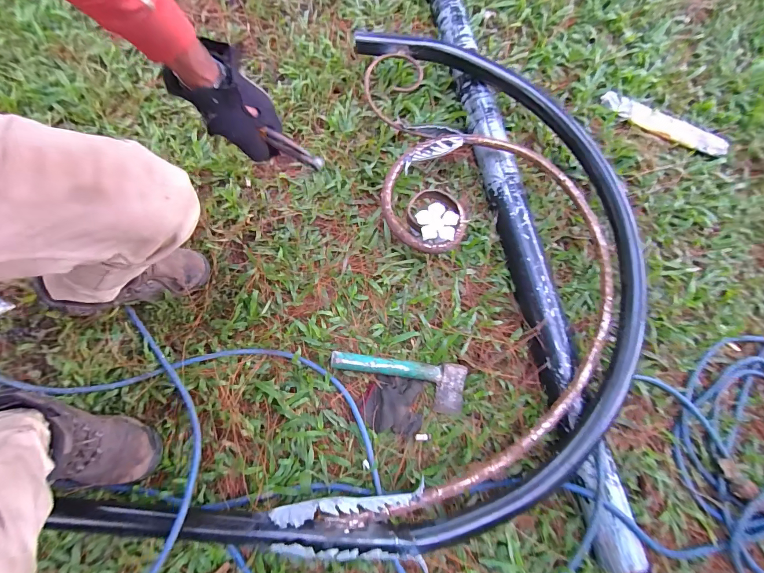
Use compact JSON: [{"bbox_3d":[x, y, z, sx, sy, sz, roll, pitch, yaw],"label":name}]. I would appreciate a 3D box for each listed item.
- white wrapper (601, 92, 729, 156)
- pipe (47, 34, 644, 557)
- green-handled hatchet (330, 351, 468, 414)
[{"bbox_3d":[0.656,-0.379,0.874,0.291,0.005,0.067,31,77,5],"label":"white wrapper"},{"bbox_3d":[0.040,-0.088,0.736,0.923,0.110,1.023,6,76,-1],"label":"pipe"},{"bbox_3d":[0.030,0.174,0.704,0.252,0.026,0.087,10,74,3],"label":"green-handled hatchet"}]

